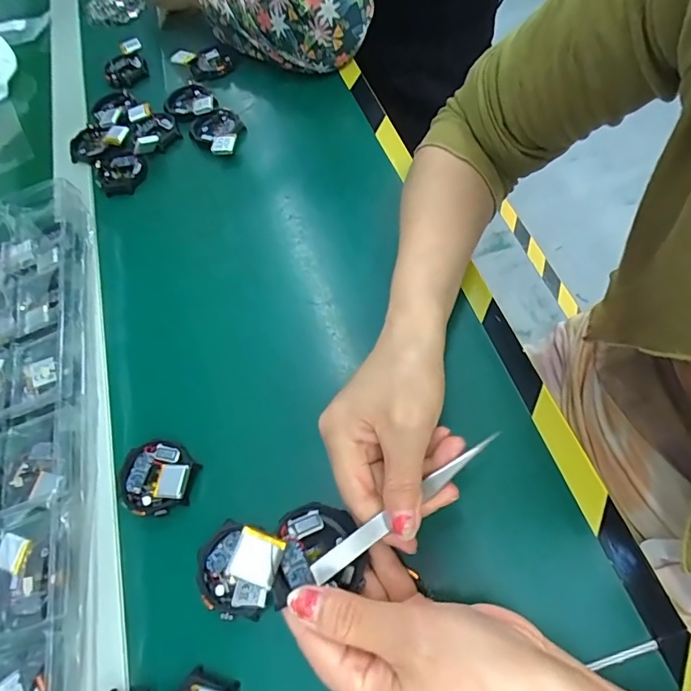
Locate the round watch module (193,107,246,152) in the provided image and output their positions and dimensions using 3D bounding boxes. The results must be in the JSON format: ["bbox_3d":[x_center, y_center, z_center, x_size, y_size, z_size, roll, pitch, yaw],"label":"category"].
[{"bbox_3d":[-0.126,-0.216,0.460,0.045,0.018,0.060,-43,65,-11],"label":"round watch module"}]

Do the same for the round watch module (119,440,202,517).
[{"bbox_3d":[-0.127,0.090,0.311,0.050,0.020,0.047,-4,64,8],"label":"round watch module"}]

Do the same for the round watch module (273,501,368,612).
[{"bbox_3d":[-0.016,0.102,0.228,0.047,0.010,0.043,2,42,-26],"label":"round watch module"}]

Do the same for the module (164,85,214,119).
[{"bbox_3d":[-0.163,-0.253,0.476,0.049,0.013,0.056,-27,54,-1],"label":"module"}]

